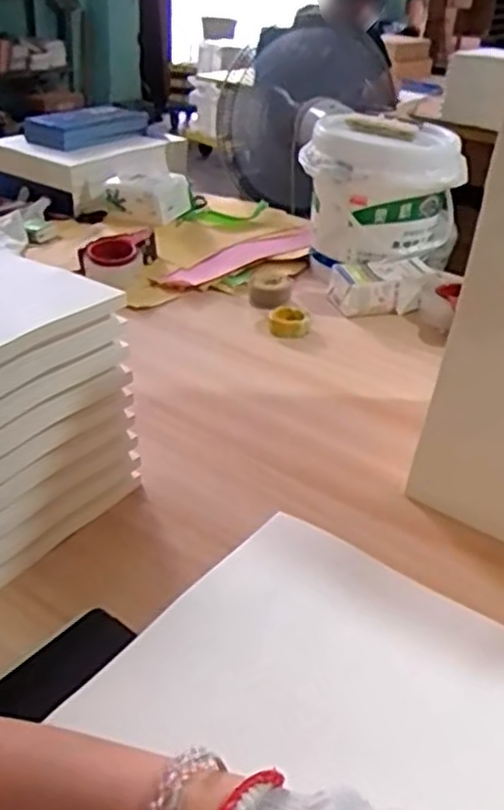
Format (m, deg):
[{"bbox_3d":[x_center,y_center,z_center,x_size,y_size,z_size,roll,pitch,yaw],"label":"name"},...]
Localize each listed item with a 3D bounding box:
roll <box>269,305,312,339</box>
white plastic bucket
[{"bbox_3d":[0.060,-0.129,1.105,0.064,0.032,0.064,4,33,0],"label":"roll"},{"bbox_3d":[0.215,-0.378,1.234,0.229,0.198,0.206,-8,34,-18],"label":"white plastic bucket"}]

